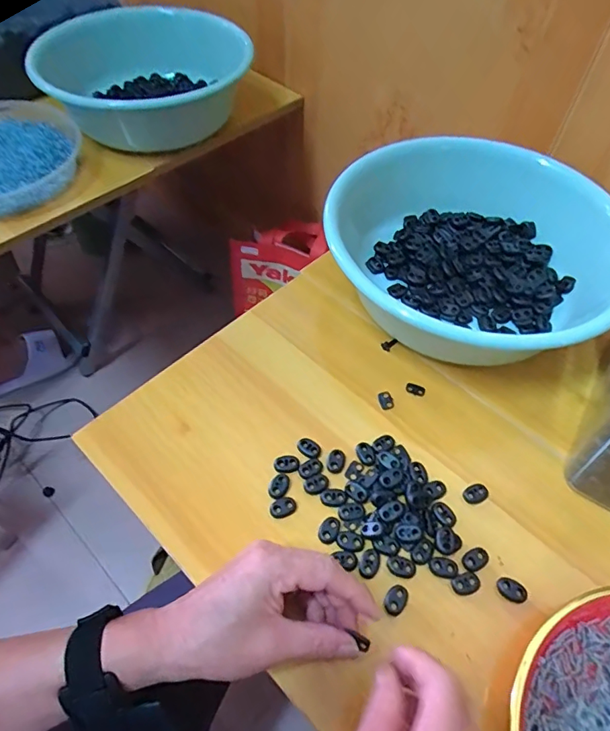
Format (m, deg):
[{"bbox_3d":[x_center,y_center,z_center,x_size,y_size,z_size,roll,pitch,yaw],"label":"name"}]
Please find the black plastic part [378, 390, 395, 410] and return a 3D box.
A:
[{"bbox_3d":[0.079,0.034,0.478,0.014,0.004,0.019,-13,56,-10],"label":"black plastic part"}]

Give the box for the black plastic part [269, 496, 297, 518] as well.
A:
[{"bbox_3d":[-0.018,0.119,0.414,0.022,0.004,0.015,-16,57,-12],"label":"black plastic part"}]

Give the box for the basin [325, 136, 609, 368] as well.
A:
[{"bbox_3d":[0.175,-0.118,0.520,0.292,0.106,0.251,24,58,16],"label":"basin"}]

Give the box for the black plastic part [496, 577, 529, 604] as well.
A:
[{"bbox_3d":[0.161,0.174,0.381,0.023,0.004,0.016,32,60,19],"label":"black plastic part"}]

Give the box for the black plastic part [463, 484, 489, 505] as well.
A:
[{"bbox_3d":[0.148,0.111,0.424,0.022,0.005,0.015,-26,60,-18],"label":"black plastic part"}]

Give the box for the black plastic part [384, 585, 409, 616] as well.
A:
[{"bbox_3d":[0.070,0.179,0.374,0.015,0.006,0.022,30,60,18],"label":"black plastic part"}]

